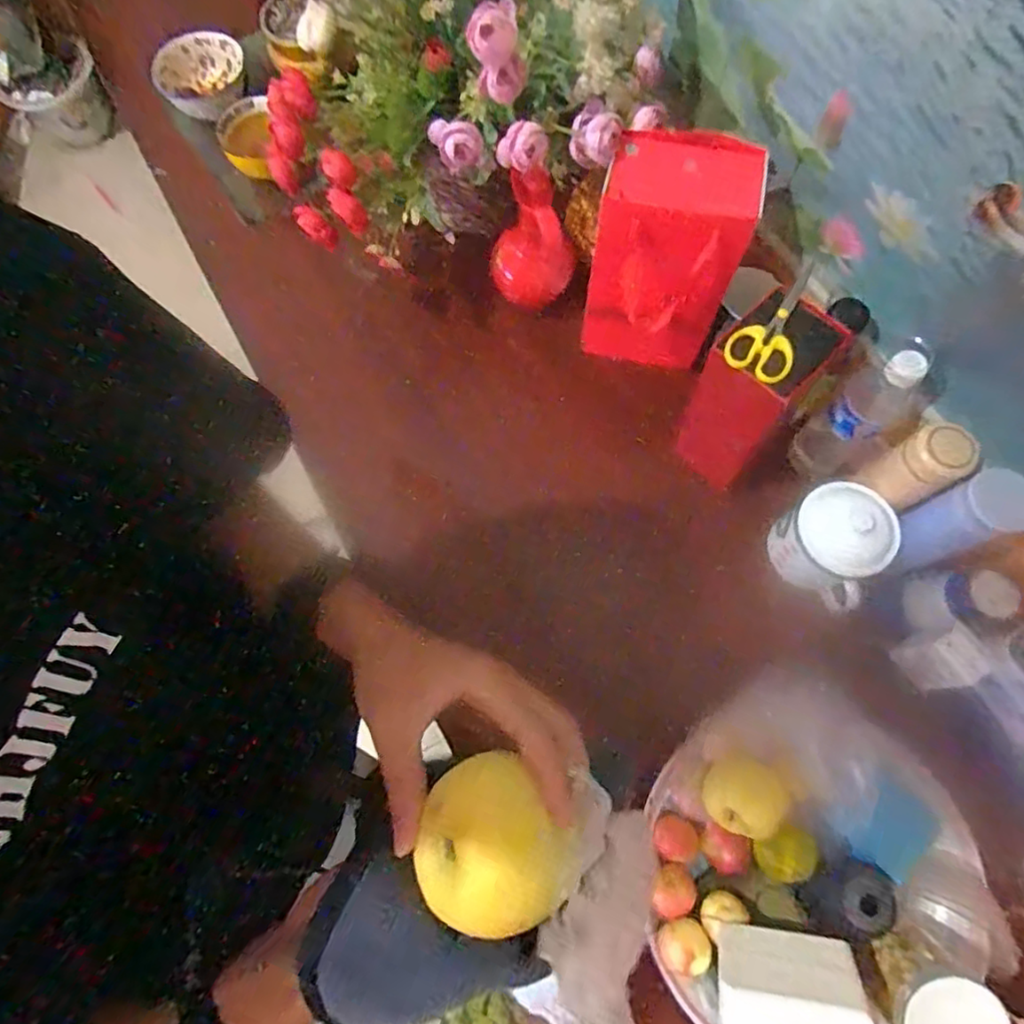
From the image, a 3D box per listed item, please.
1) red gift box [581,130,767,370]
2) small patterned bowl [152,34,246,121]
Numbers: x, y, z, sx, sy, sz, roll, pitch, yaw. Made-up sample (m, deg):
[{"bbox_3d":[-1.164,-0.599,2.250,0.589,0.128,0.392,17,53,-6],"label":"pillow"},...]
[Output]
[{"bbox_3d":[0.174,-0.287,0.715,0.148,0.257,0.117,18,74,6],"label":"red gift box"},{"bbox_3d":[-0.488,-0.671,0.963,0.136,0.059,0.126,0,73,1],"label":"small patterned bowl"}]

